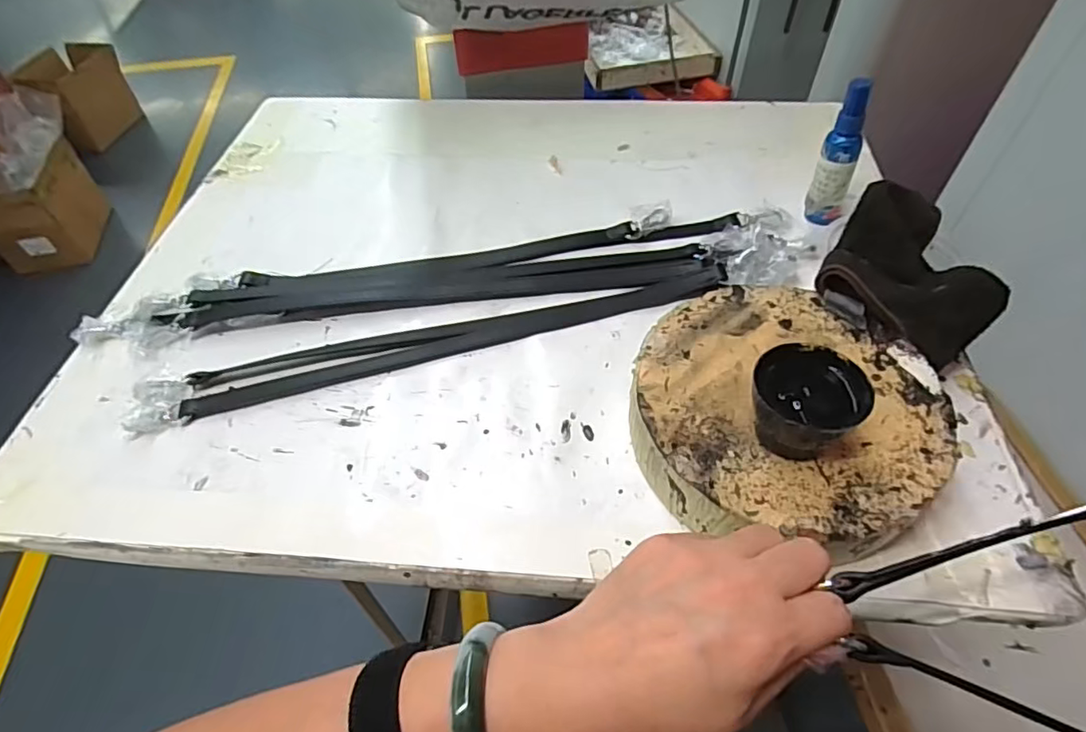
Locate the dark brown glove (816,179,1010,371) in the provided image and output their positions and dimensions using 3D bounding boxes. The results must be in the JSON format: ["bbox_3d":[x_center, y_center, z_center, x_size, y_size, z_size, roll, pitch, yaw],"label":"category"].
[{"bbox_3d":[0.281,-0.072,0.435,0.122,0.040,0.128,34,60,25],"label":"dark brown glove"}]

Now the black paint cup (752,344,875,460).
[{"bbox_3d":[0.156,0.024,0.348,0.059,0.046,0.061,-1,51,1],"label":"black paint cup"}]

